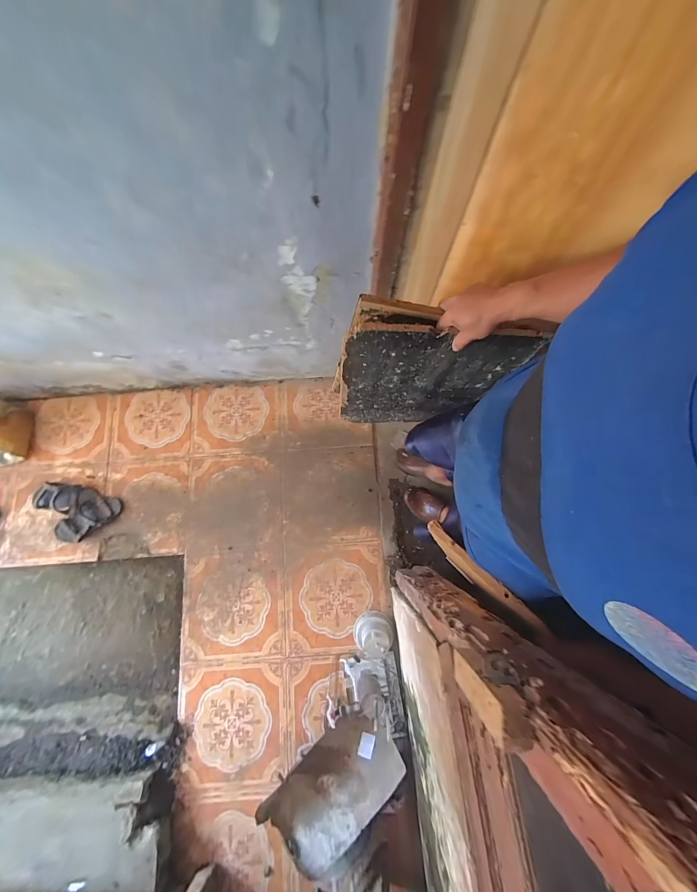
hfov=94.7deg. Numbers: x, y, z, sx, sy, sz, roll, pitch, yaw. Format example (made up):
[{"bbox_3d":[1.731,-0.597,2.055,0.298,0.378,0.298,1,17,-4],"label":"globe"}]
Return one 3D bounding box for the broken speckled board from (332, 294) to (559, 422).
[{"bbox_3d":[0.161,-0.169,0.826,0.355,0.528,0.057,3,77,1],"label":"broken speckled board"}]

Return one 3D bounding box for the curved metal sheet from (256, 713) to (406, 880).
[{"bbox_3d":[-0.043,1.100,1.035,0.433,0.076,0.271,-43,80,-9],"label":"curved metal sheet"}]

